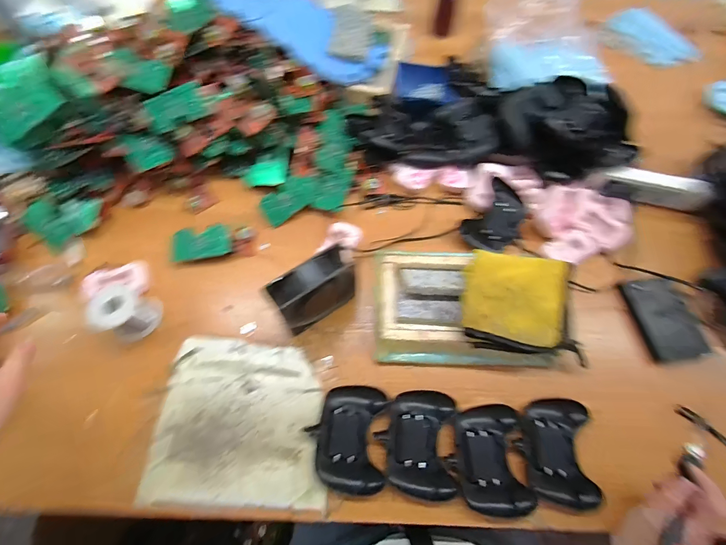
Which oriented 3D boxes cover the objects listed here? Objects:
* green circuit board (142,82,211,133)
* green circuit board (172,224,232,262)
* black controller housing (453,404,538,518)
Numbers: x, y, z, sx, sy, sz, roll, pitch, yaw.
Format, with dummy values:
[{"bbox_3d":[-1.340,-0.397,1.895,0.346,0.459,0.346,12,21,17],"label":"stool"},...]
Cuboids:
[{"bbox_3d":[-0.307,-0.271,0.544,0.098,0.007,0.052,-26,109,-3],"label":"green circuit board"},{"bbox_3d":[-0.261,-0.048,0.533,0.086,0.005,0.050,-11,88,-17],"label":"green circuit board"},{"bbox_3d":[0.167,0.240,0.428,0.085,0.029,0.123,1,65,-3],"label":"black controller housing"}]

